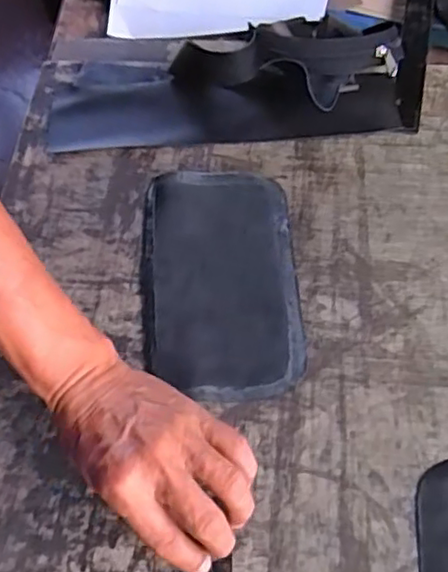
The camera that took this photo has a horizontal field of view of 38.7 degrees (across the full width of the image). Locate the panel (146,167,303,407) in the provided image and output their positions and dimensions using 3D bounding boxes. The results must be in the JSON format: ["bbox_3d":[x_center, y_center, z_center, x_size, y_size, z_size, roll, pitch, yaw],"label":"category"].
[{"bbox_3d":[-0.003,-0.007,0.473,0.109,0.008,0.183,-5,63,1],"label":"panel"}]

